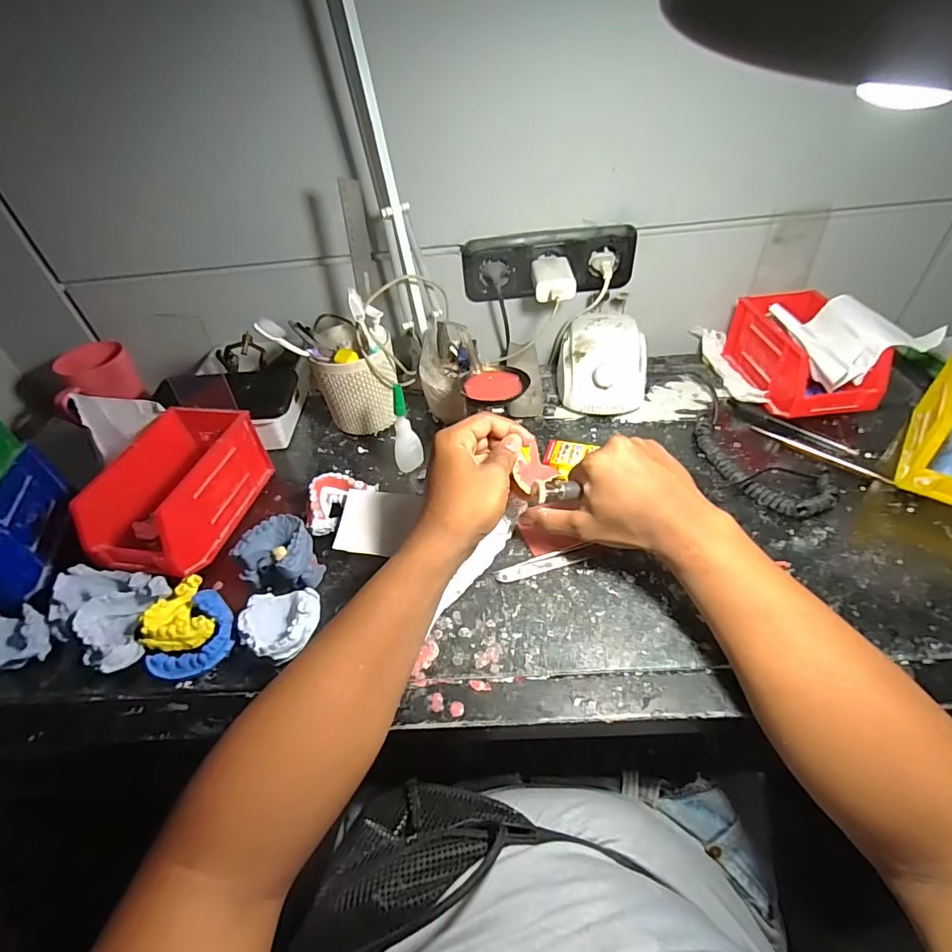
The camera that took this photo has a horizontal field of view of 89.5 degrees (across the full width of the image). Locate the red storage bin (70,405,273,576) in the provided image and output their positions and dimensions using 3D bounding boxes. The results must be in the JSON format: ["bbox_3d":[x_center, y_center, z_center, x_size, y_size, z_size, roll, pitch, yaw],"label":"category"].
[{"bbox_3d":[-0.307,0.010,0.506,0.101,0.083,0.185,3,47,10],"label":"red storage bin"}]

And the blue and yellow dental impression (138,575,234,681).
[{"bbox_3d":[-0.250,0.129,0.415,0.065,0.024,0.090,-32,51,-22],"label":"blue and yellow dental impression"}]

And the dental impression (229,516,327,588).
[{"bbox_3d":[-0.187,0.078,0.457,0.066,0.049,0.067,-30,50,-20],"label":"dental impression"}]

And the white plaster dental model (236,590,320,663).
[{"bbox_3d":[-0.168,0.128,0.414,0.062,0.034,0.066,-4,46,4],"label":"white plaster dental model"}]

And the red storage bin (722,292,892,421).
[{"bbox_3d":[0.397,-0.149,0.589,0.099,0.080,0.177,-6,46,2],"label":"red storage bin"}]

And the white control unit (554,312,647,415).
[{"bbox_3d":[0.161,-0.144,0.618,0.107,0.077,0.132,1,47,8],"label":"white control unit"}]

